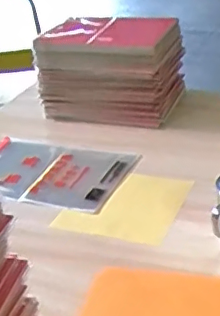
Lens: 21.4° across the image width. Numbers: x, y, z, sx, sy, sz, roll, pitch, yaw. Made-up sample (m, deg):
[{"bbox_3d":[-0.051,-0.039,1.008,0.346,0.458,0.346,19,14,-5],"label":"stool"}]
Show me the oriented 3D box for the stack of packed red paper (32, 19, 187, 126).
[{"bbox_3d":[0.010,-0.208,1.349,0.299,0.193,0.236,4,30,19],"label":"stack of packed red paper"}]

